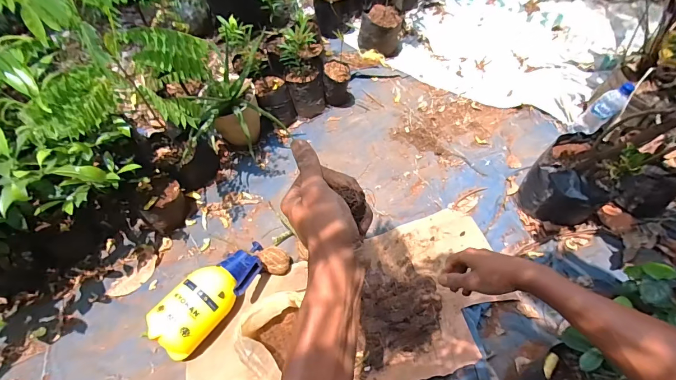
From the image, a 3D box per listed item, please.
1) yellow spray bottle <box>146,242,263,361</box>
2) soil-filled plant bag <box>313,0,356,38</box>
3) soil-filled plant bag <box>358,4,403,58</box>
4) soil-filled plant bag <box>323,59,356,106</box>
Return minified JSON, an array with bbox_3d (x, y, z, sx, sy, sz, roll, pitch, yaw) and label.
[{"bbox_3d":[-0.300,0.250,0.866,0.123,0.122,0.301,35,66,22],"label":"yellow spray bottle"},{"bbox_3d":[-0.013,-0.730,1.442,0.161,0.153,0.156,-8,58,-1],"label":"soil-filled plant bag"},{"bbox_3d":[0.172,-0.631,1.408,0.170,0.145,0.182,5,59,6],"label":"soil-filled plant bag"},{"bbox_3d":[0.005,-0.372,1.244,0.103,0.138,0.094,-4,58,1],"label":"soil-filled plant bag"}]

